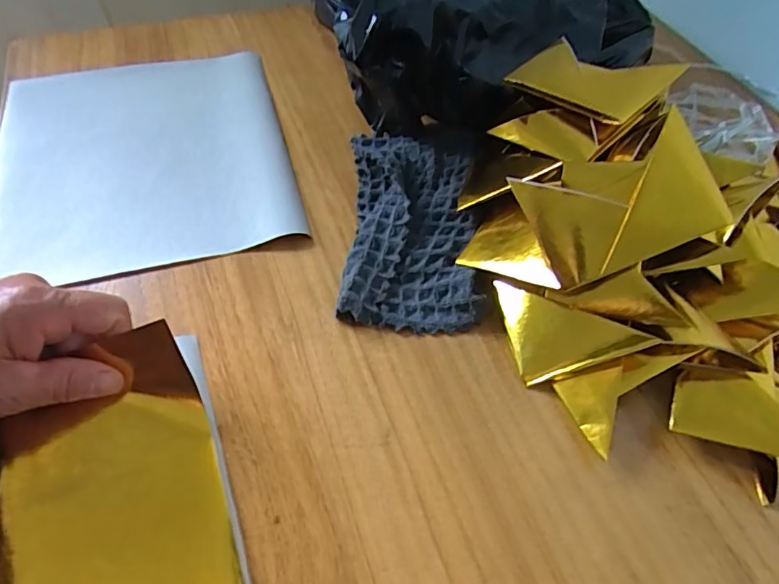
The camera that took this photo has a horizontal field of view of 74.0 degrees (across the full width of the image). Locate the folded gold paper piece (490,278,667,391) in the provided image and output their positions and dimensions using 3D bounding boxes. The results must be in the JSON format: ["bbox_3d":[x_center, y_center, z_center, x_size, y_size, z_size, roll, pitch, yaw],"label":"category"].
[{"bbox_3d":[0.106,0.018,0.313,0.067,0.035,0.063,1,54,-2],"label":"folded gold paper piece"}]

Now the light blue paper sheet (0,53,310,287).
[{"bbox_3d":[-0.194,-0.112,0.411,0.213,0.012,0.242,-12,56,-11],"label":"light blue paper sheet"}]

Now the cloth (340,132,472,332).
[{"bbox_3d":[0.014,-0.053,0.366,0.084,0.026,0.176,3,54,-1],"label":"cloth"}]

